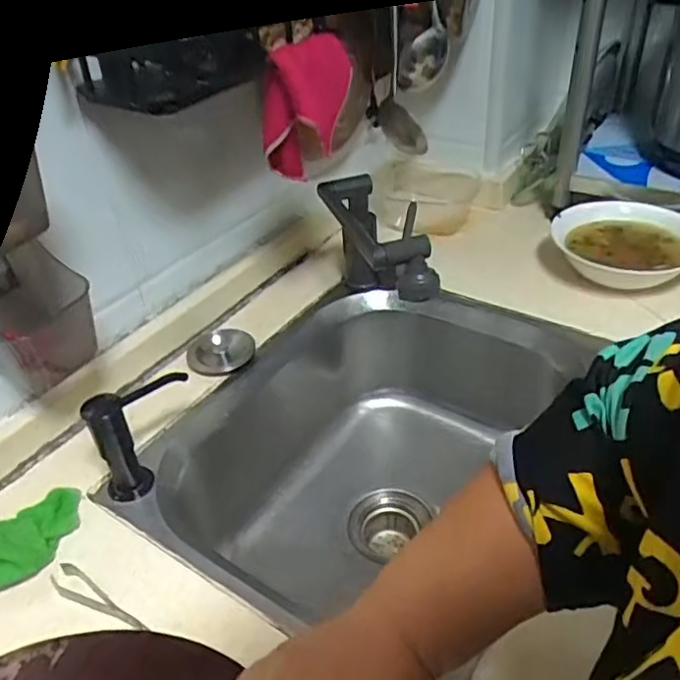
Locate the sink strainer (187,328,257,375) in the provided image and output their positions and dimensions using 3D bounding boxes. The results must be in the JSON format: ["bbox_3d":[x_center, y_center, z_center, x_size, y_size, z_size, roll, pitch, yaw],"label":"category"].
[{"bbox_3d":[-0.154,0.017,0.791,0.084,0.030,0.089,-9,37,-6],"label":"sink strainer"}]

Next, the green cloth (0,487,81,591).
[{"bbox_3d":[-0.298,0.170,0.564,0.086,0.050,0.111,14,41,23],"label":"green cloth"}]

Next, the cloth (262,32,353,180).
[{"bbox_3d":[-0.034,-0.240,0.639,0.097,0.135,0.075,-6,37,-1],"label":"cloth"}]

